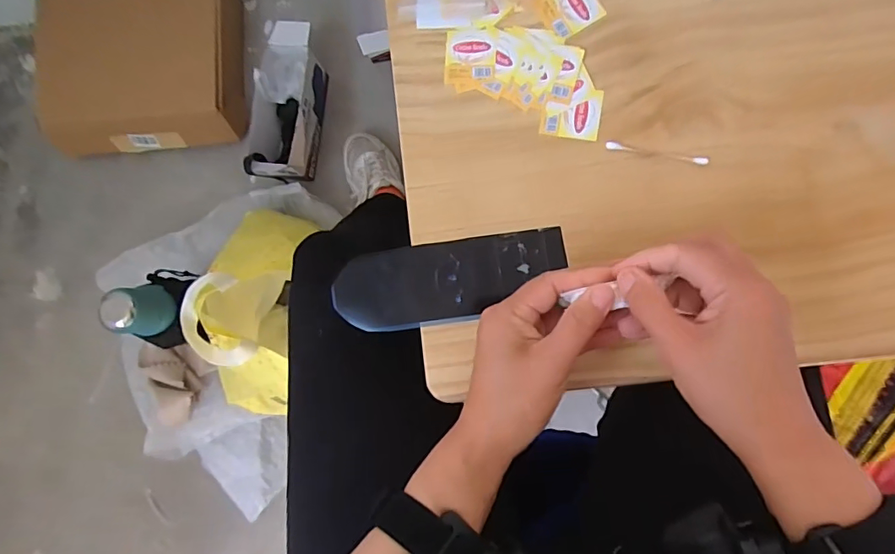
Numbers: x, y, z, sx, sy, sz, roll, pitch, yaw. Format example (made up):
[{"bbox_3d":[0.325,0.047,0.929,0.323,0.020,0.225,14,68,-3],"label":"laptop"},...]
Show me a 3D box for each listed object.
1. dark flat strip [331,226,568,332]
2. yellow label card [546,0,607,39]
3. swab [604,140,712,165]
[{"bbox_3d":[0.000,0.004,0.373,0.173,0.006,0.061,-8,88,7],"label":"dark flat strip"},{"bbox_3d":[0.096,-0.207,0.378,0.040,0.004,0.039,-29,84,2],"label":"yellow label card"},{"bbox_3d":[0.152,-0.090,0.358,0.072,0.004,0.007,12,86,5],"label":"swab"}]

